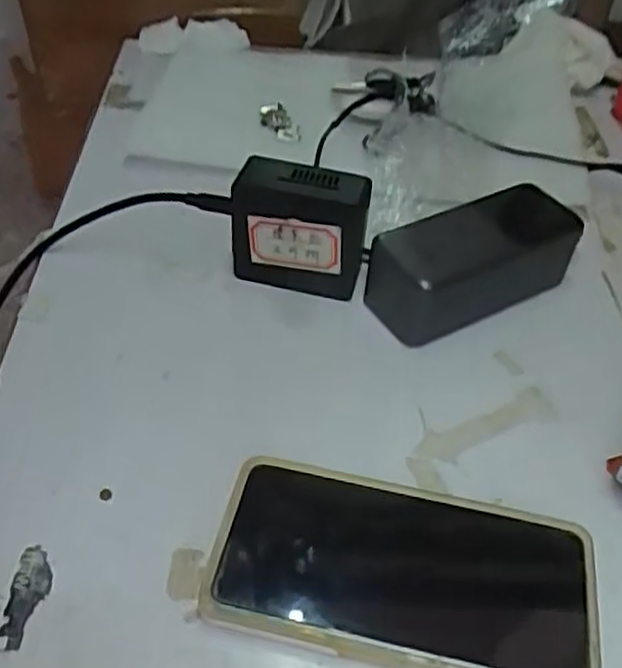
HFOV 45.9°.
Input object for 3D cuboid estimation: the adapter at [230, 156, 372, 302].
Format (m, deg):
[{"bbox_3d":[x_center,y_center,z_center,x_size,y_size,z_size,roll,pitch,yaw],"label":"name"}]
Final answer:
[{"bbox_3d":[-0.006,-0.062,0.446,0.079,0.076,0.035,12,46,8],"label":"adapter"}]

